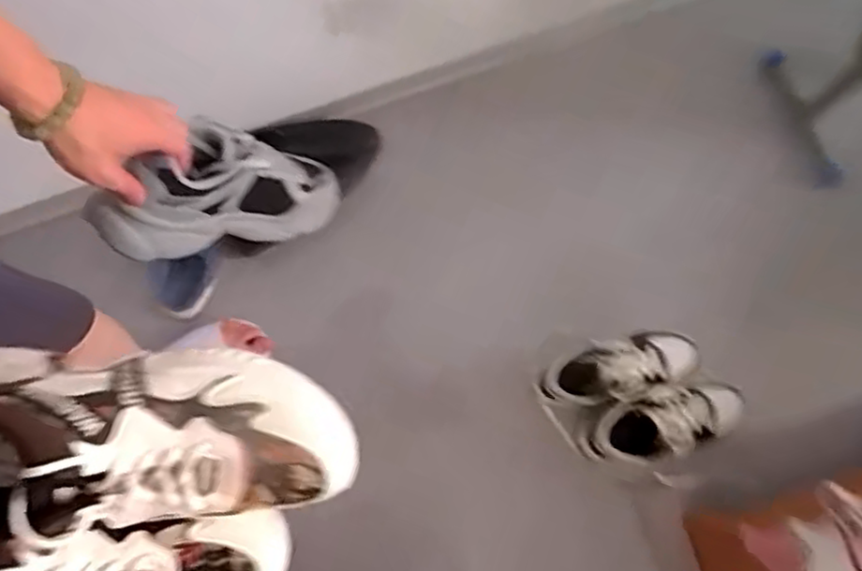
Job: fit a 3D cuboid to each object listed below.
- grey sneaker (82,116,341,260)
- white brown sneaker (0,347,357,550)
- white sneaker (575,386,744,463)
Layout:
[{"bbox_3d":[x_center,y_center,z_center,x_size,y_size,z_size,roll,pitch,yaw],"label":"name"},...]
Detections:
[{"bbox_3d":[-0.210,-0.110,0.713,0.099,0.273,0.110,-37,78,38],"label":"grey sneaker"},{"bbox_3d":[-0.191,0.096,0.421,0.275,0.087,0.110,5,79,-11],"label":"white brown sneaker"},{"bbox_3d":[0.374,0.221,1.076,0.265,0.128,0.106,-13,80,-1],"label":"white sneaker"}]

